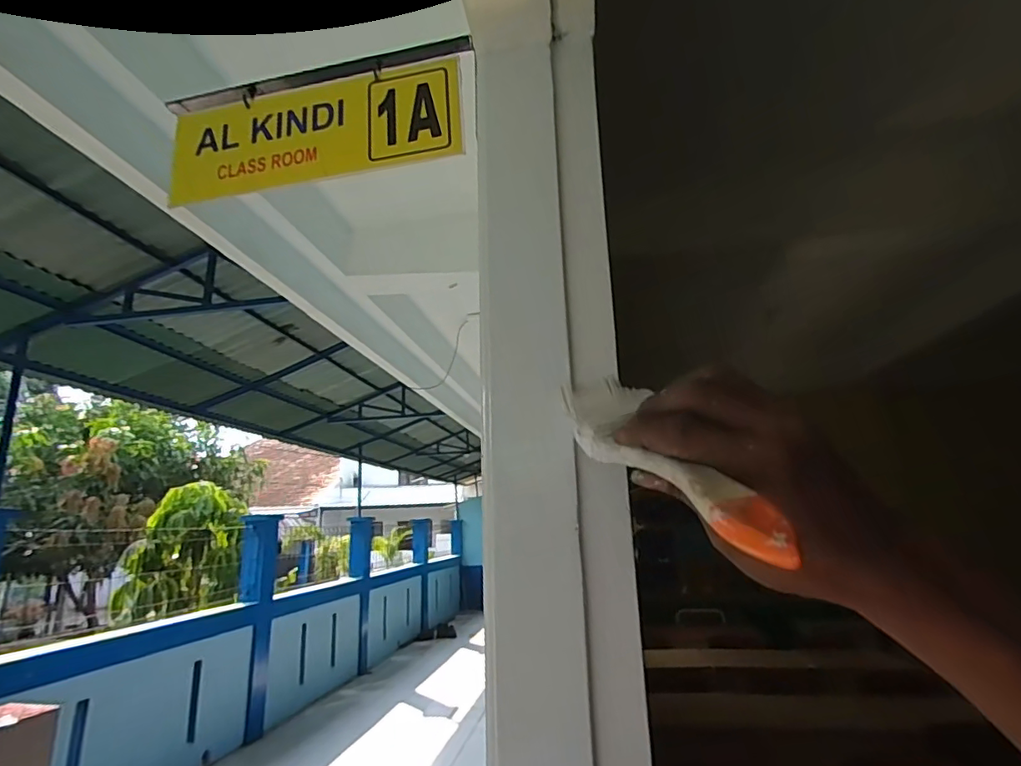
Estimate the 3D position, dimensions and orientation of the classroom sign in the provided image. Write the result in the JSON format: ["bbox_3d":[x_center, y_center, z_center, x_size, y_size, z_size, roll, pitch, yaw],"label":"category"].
[{"bbox_3d":[-0.192,-0.254,0.517,0.296,0.136,0.013,-5,-16,9],"label":"classroom sign"}]

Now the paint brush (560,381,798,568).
[{"bbox_3d":[0.081,0.037,0.288,0.061,0.025,0.205,1,14,-12],"label":"paint brush"}]

